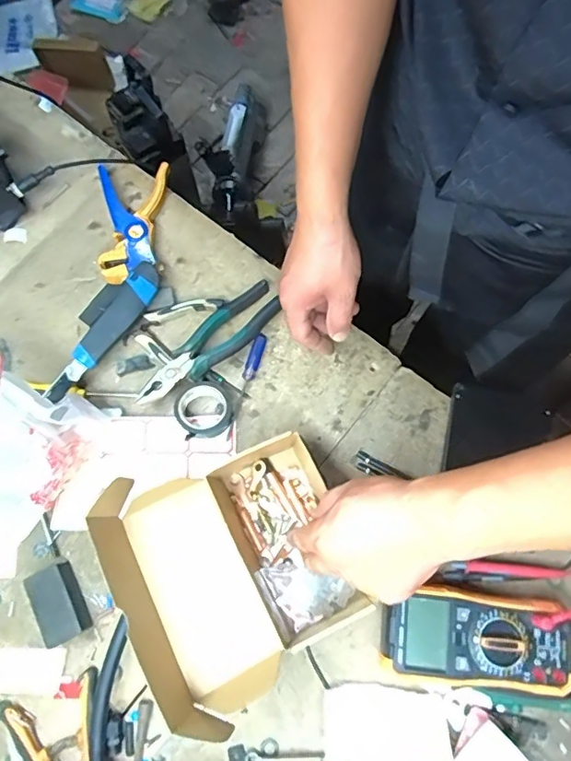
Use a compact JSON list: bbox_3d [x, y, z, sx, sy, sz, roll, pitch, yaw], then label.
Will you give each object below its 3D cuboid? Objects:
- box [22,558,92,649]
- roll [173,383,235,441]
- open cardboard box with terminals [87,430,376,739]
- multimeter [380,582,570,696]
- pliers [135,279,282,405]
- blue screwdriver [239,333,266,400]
[{"bbox_3d":[-0.232,0.226,0.527,0.043,0.027,0.076,-26,75,-6],"label":"box"},{"bbox_3d":[-0.091,0.034,0.574,0.059,0.022,0.063,-1,74,2],"label":"roll"},{"bbox_3d":[-0.041,0.169,0.481,0.194,0.123,0.203,-23,74,-5],"label":"open cardboard box with terminals"},{"bbox_3d":[0.181,0.245,0.494,0.173,0.044,0.086,9,73,3],"label":"multimeter"},{"bbox_3d":[-0.084,-0.039,0.592,0.054,0.029,0.194,41,79,12],"label":"pliers"},{"bbox_3d":[-0.039,-0.017,0.595,0.015,0.016,0.077,18,75,7],"label":"blue screwdriver"}]

